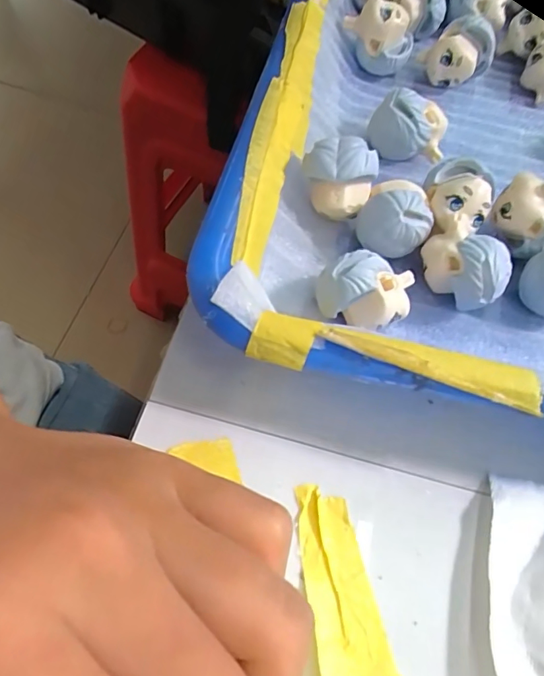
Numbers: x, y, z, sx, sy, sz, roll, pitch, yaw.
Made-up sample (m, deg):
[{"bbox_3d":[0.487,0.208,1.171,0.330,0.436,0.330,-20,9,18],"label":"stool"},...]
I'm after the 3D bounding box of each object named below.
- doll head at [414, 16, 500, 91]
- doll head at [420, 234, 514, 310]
[{"bbox_3d":[0.079,-0.121,0.204,0.024,0.026,0.018,-21,67,-13],"label":"doll head"},{"bbox_3d":[0.062,-0.022,0.156,0.018,0.024,0.026,-39,72,-19],"label":"doll head"}]

